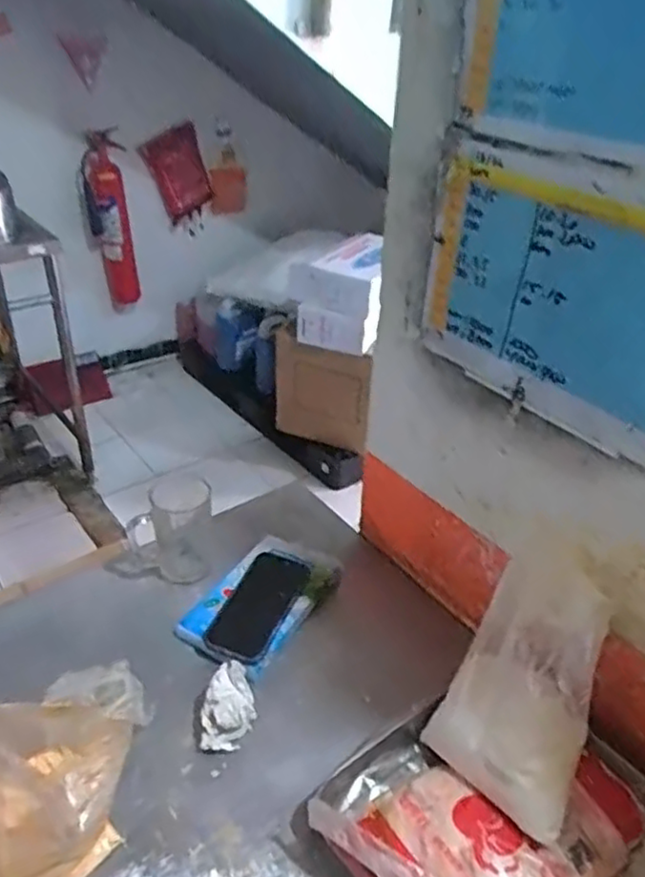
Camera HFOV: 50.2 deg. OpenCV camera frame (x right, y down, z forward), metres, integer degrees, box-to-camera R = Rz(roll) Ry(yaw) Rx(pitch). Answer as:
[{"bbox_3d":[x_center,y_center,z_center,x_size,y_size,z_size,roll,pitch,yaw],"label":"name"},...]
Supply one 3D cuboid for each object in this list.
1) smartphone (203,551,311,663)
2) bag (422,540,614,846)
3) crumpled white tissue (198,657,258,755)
[{"bbox_3d":[-0.075,0.199,0.823,0.076,0.016,0.160,16,37,19],"label":"smartphone"},{"bbox_3d":[0.195,0.224,0.649,0.047,0.236,0.137,21,1,-39],"label":"bag"},{"bbox_3d":[-0.098,0.275,0.712,0.057,0.053,0.066,-1,35,-6],"label":"crumpled white tissue"}]

